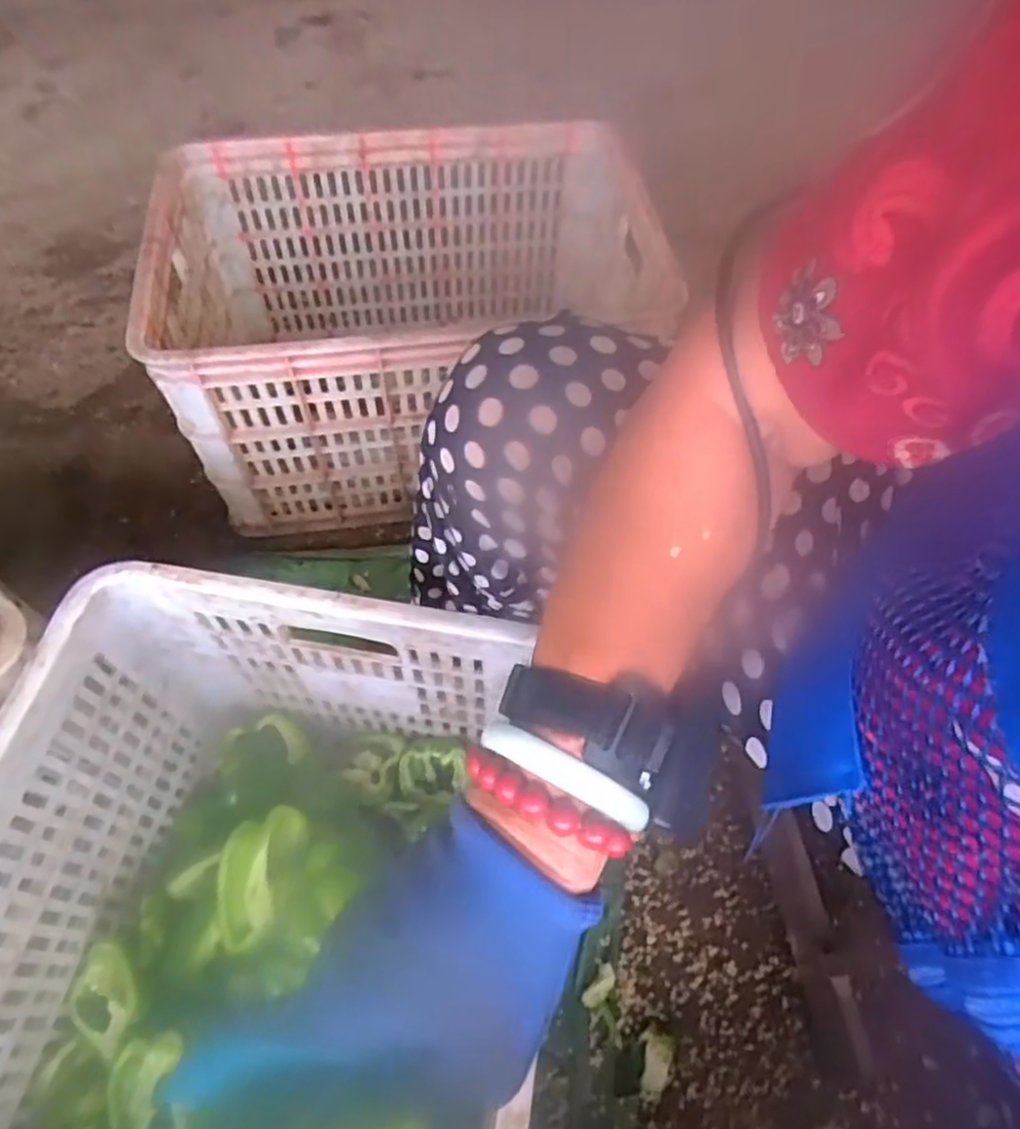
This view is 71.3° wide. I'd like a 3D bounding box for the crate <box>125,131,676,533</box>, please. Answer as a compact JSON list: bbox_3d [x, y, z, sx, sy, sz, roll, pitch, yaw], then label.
[{"bbox_3d":[-0.114,-0.273,0.857,0.508,0.309,0.379,-3,58,-4],"label":"crate"}]

